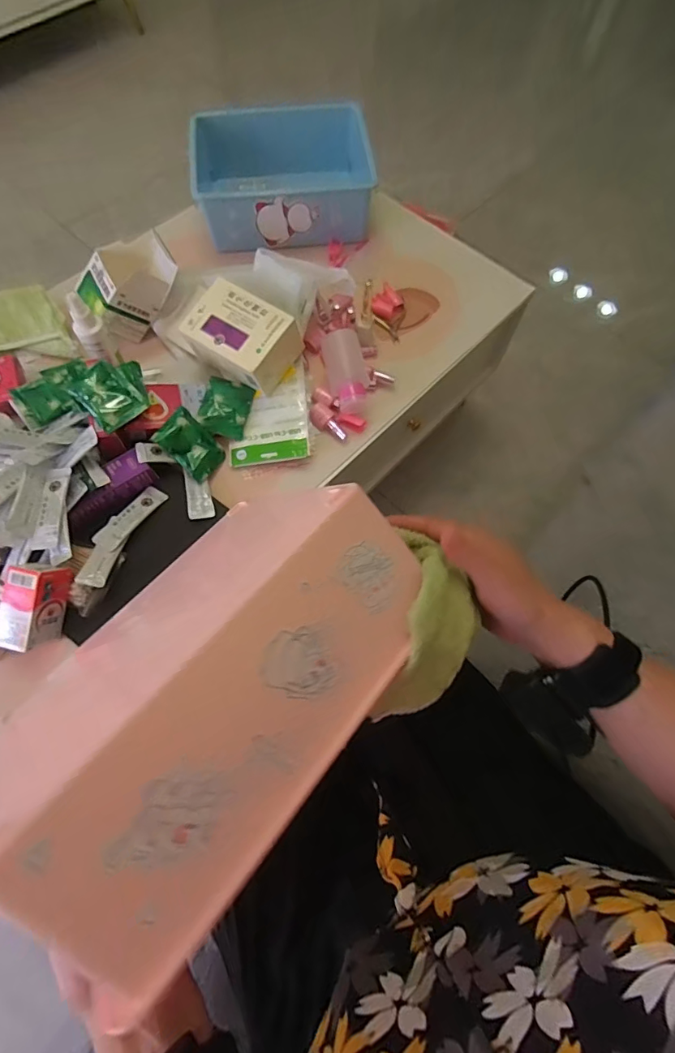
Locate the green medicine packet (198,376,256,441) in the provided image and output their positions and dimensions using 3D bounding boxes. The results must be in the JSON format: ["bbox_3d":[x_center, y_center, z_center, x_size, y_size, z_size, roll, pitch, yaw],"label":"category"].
[{"bbox_3d":[-0.165,-0.178,0.700,0.065,0.026,0.092,9,67,2],"label":"green medicine packet"}]

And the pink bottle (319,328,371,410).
[{"bbox_3d":[0.014,-0.234,0.704,0.060,0.050,0.117,-17,77,12],"label":"pink bottle"}]

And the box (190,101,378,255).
[{"bbox_3d":[-0.097,-0.644,0.879,0.314,0.122,0.260,-8,68,-5],"label":"box"}]

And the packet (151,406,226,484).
[{"bbox_3d":[-0.204,-0.114,0.658,0.089,0.012,0.065,47,64,-24],"label":"packet"}]

